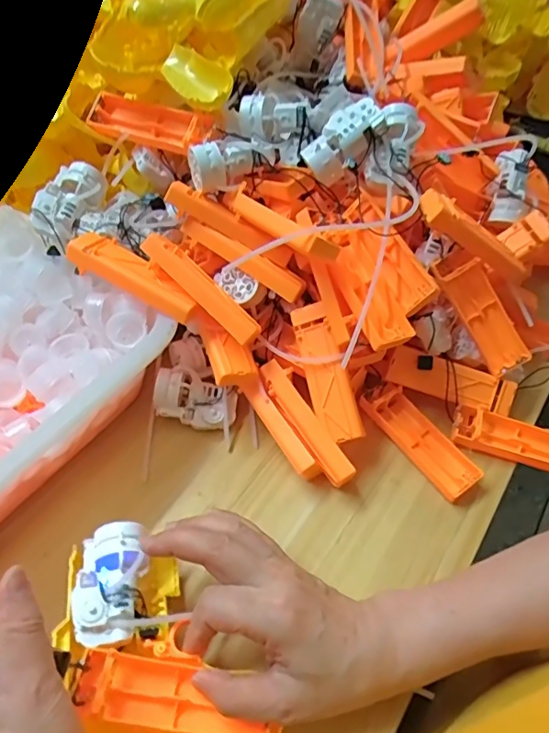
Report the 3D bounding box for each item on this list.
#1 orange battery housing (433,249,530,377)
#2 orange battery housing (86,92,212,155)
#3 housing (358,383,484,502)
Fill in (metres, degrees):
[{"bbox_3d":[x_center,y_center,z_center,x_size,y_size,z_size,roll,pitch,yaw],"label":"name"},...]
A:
[{"bbox_3d":[0.170,-0.046,0.424,0.026,0.031,0.108,-41,102,-30],"label":"orange battery housing"},{"bbox_3d":[-0.103,-0.203,0.431,0.106,0.023,0.037,17,70,11],"label":"orange battery housing"},{"bbox_3d":[0.118,0.058,0.420,0.035,0.024,0.105,-30,57,-24],"label":"housing"}]

